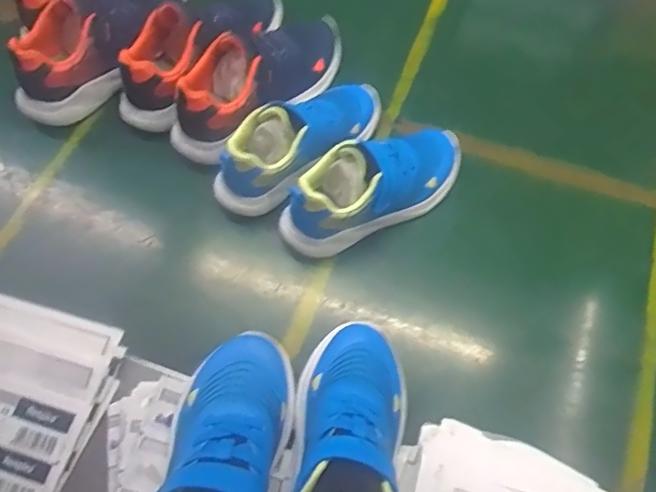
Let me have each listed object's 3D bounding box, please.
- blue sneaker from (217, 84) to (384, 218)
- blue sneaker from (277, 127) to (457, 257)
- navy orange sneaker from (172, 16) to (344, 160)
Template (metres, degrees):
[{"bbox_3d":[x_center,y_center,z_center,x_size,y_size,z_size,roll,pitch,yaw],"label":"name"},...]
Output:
[{"bbox_3d":[-0.032,-0.128,0.637,0.222,0.079,0.073,-37,71,-17],"label":"blue sneaker"},{"bbox_3d":[0.052,-0.071,0.615,0.223,0.083,0.083,-27,68,-14],"label":"blue sneaker"},{"bbox_3d":[-0.079,-0.206,0.672,0.252,0.085,0.086,-41,72,-19],"label":"navy orange sneaker"}]

